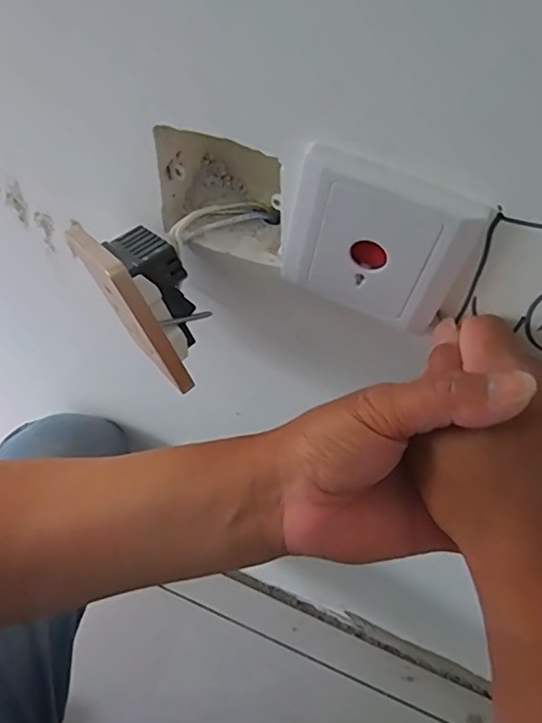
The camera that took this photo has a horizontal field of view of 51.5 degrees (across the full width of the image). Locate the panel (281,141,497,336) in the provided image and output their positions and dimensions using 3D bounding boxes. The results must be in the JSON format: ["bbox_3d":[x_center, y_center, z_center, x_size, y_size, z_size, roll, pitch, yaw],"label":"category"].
[{"bbox_3d":[0.050,-0.055,0.270,0.090,0.085,0.009,19,55,10],"label":"panel"}]

